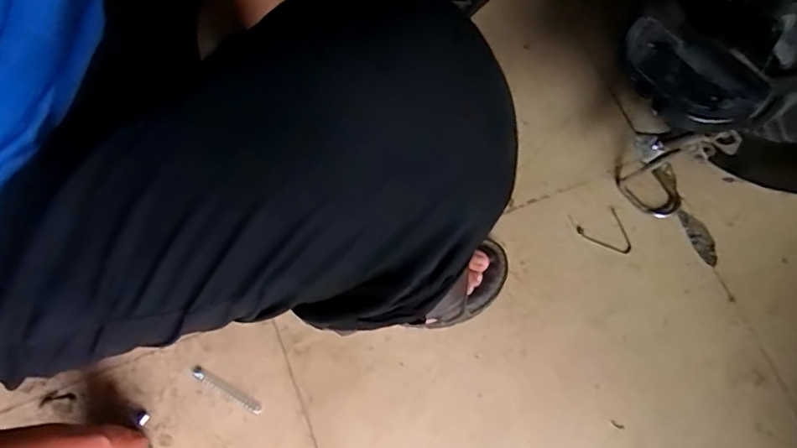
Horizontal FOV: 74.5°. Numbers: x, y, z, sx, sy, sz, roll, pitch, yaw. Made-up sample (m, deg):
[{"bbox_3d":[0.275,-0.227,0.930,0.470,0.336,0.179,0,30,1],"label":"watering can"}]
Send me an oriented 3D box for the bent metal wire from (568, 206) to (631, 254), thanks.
[{"bbox_3d":[0.291,0.014,0.752,0.075,0.006,0.071,-14,76,-5],"label":"bent metal wire"}]

